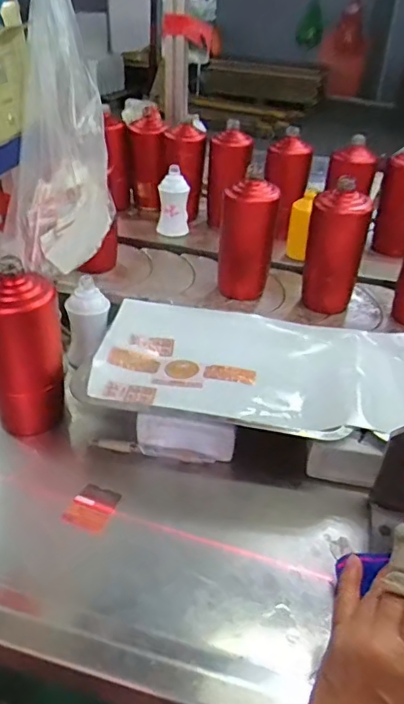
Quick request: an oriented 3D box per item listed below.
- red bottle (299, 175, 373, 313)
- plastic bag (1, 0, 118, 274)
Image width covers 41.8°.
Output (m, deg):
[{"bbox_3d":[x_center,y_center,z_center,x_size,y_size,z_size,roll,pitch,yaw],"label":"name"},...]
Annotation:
[{"bbox_3d":[0.196,-0.153,0.787,0.084,0.185,0.074,15,37,14],"label":"red bottle"},{"bbox_3d":[-0.156,-0.241,0.563,0.107,0.309,0.151,0,36,-6],"label":"plastic bag"}]

